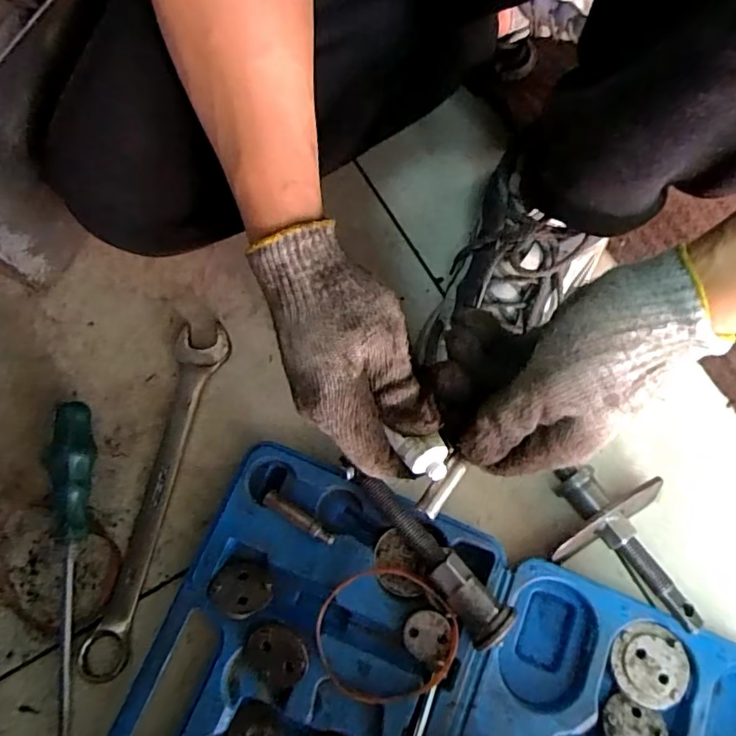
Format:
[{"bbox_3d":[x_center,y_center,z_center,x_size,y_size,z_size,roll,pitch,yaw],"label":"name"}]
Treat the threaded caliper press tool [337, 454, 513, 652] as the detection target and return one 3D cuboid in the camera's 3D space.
[{"bbox_3d":[0.035,0.119,0.378,0.026,0.031,0.145,-40,66,-10],"label":"threaded caliper press tool"}]

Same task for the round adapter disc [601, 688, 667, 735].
[{"bbox_3d":[0.170,0.233,0.359,0.038,0.004,0.036,23,59,15],"label":"round adapter disc"}]

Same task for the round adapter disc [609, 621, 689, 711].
[{"bbox_3d":[0.186,0.195,0.369,0.049,0.004,0.049,0,75,1],"label":"round adapter disc"}]

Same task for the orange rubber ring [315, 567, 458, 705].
[{"bbox_3d":[0.011,0.170,0.359,0.089,0.012,0.079,16,75,5],"label":"orange rubber ring"}]

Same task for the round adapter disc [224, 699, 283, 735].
[{"bbox_3d":[-0.073,0.235,0.358,0.035,0.009,0.034,14,75,4],"label":"round adapter disc"}]

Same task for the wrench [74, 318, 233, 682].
[{"bbox_3d":[-0.157,0.088,0.410,0.040,0.014,0.250,13,75,4],"label":"wrench"}]

